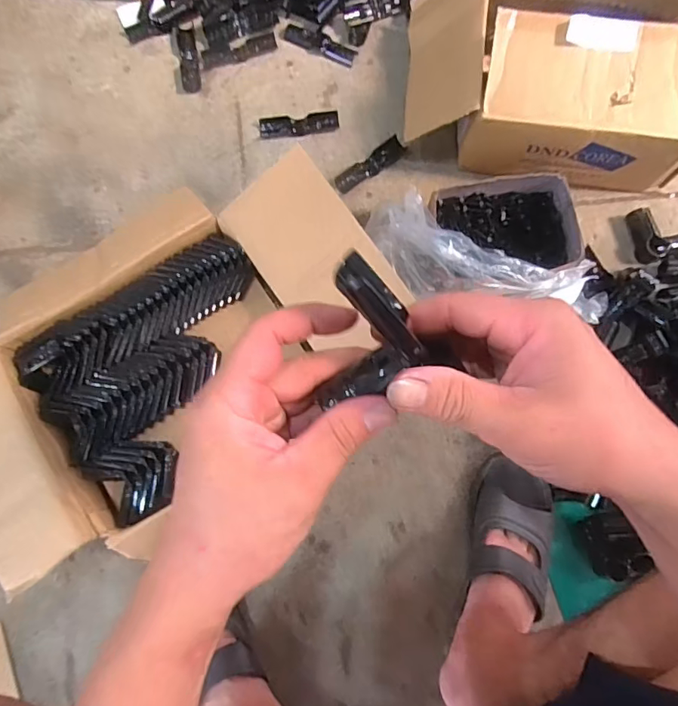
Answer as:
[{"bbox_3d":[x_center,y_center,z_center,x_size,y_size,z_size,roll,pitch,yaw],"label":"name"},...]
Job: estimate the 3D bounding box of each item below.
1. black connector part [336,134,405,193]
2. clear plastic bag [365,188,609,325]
[{"bbox_3d":[0.049,-0.299,0.786,0.126,0.017,0.033,-37,80,-7],"label":"black connector part"},{"bbox_3d":[0.195,-0.114,0.648,0.339,0.086,0.163,22,79,5],"label":"clear plastic bag"}]

